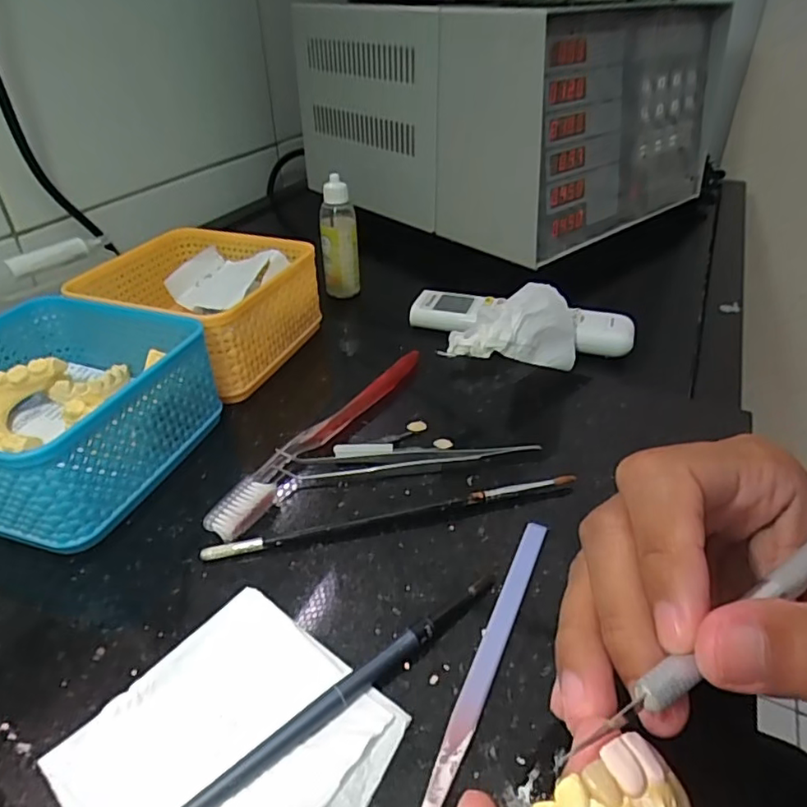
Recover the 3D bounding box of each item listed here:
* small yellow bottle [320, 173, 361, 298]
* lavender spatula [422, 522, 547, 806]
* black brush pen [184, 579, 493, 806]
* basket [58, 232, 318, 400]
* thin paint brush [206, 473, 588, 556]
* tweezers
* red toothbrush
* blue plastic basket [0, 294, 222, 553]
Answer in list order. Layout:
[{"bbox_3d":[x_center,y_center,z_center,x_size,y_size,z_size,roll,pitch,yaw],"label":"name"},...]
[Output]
[{"bbox_3d":[-0.059,-0.152,0.529,0.033,0.107,0.030,-6,36,-7],"label":"small yellow bottle"},{"bbox_3d":[0.036,0.098,0.233,0.010,0.005,0.135,15,39,21],"label":"lavender spatula"},{"bbox_3d":[-0.025,0.110,0.212,0.160,0.008,0.007,-27,43,-31],"label":"black brush pen"},{"bbox_3d":[-0.143,-0.068,0.415,0.127,0.067,0.126,12,38,18],"label":"basket"},{"bbox_3d":[-0.002,0.055,0.290,0.188,0.007,0.008,-9,36,-11],"label":"thin paint brush"},{"bbox_3d":[0.001,0.029,0.322,0.145,0.010,0.018,-5,36,-5],"label":"tweezers"},{"bbox_3d":[-0.046,0.015,0.342,0.021,0.012,0.182,18,40,25],"label":"red toothbrush"},{"bbox_3d":[-0.189,0.002,0.321,0.129,0.065,0.133,11,37,16],"label":"blue plastic basket"}]

